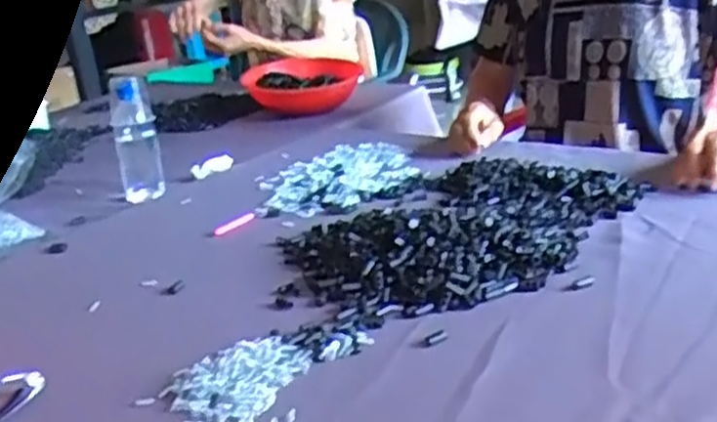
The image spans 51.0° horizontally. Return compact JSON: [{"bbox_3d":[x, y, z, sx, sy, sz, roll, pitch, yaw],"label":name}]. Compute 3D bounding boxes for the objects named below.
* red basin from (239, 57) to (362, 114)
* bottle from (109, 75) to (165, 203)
[{"bbox_3d":[-0.118,-0.254,1.533,0.216,0.093,0.216,-7,20,3],"label":"red basin"},{"bbox_3d":[-0.335,-0.113,1.123,0.063,0.168,0.078,-14,21,-18],"label":"bottle"}]

